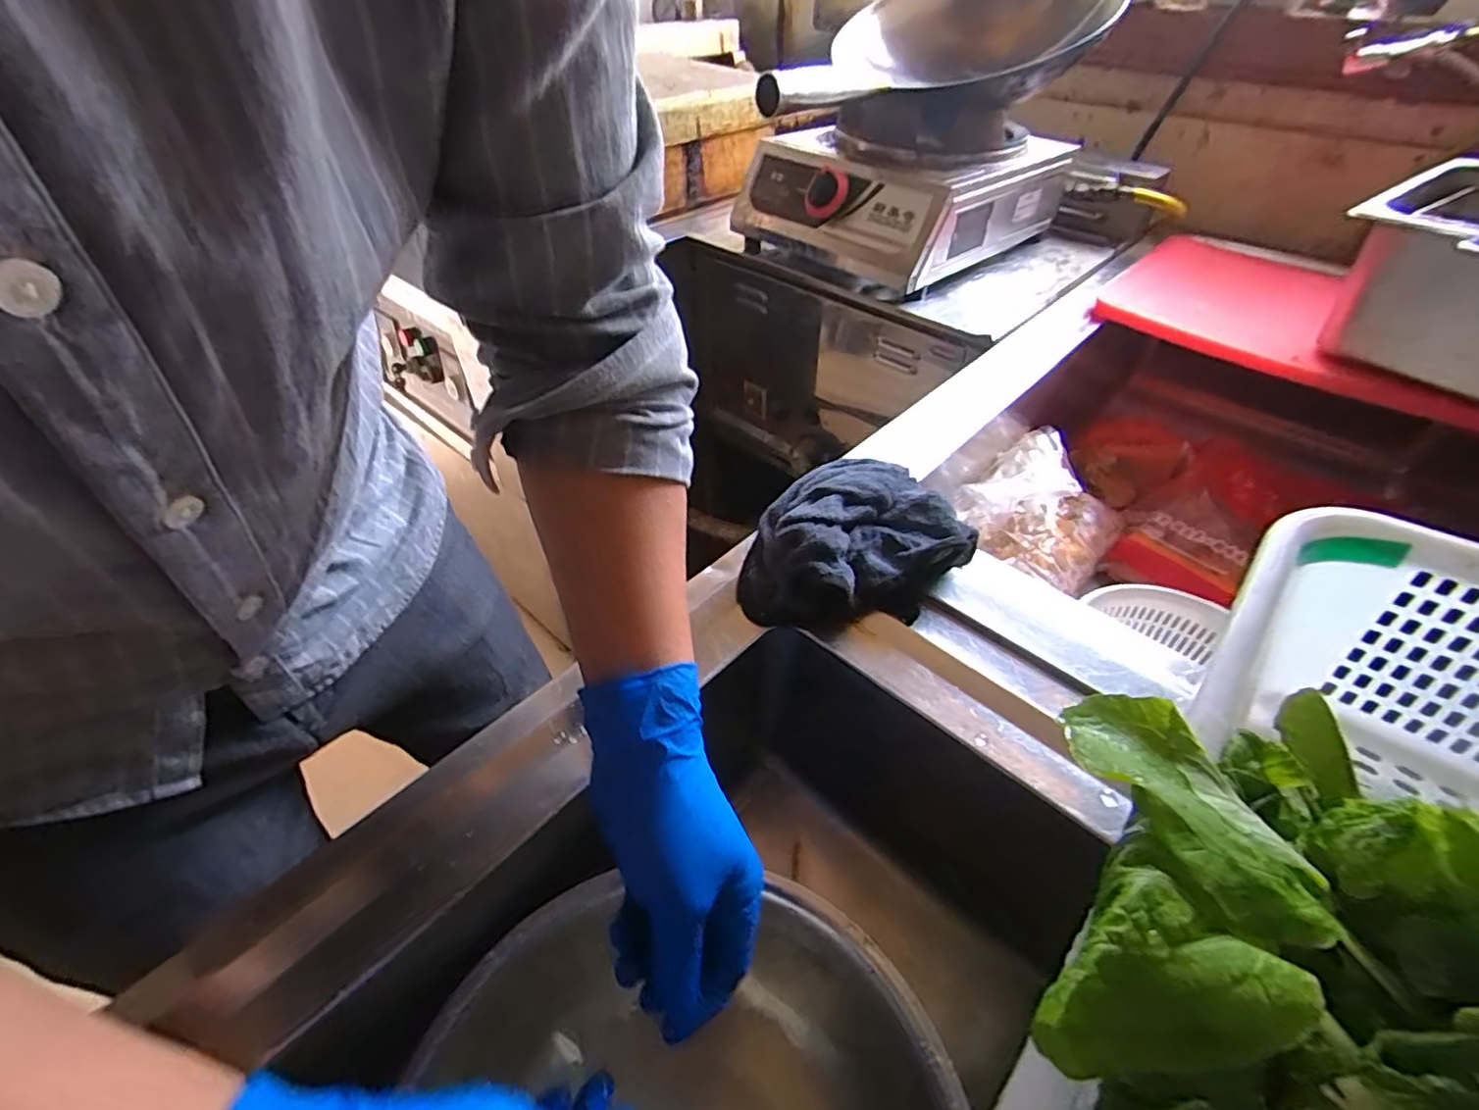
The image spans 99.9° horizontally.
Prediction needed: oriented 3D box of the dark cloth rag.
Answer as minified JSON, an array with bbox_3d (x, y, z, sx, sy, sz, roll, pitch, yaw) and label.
[{"bbox_3d":[0.077,-0.009,0.444,0.162,0.050,0.130,-27,51,-26],"label":"dark cloth rag"}]

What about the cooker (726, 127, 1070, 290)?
[{"bbox_3d":[0.250,-0.511,0.852,0.413,0.134,0.313,-32,53,-29],"label":"cooker"}]

